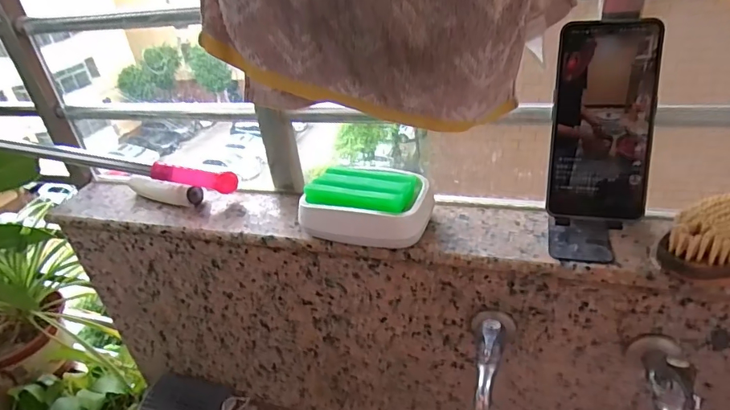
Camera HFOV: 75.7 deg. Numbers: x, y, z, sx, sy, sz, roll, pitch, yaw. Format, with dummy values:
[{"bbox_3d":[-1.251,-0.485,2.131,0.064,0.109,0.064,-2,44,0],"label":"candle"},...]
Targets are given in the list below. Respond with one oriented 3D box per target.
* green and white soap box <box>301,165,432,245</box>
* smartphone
[{"bbox_3d":[0.001,0.000,0.492,0.131,0.056,0.077,5,33,19],"label":"green and white soap box"},{"bbox_3d":[0.199,-0.070,0.394,0.077,0.161,0.007,5,7,19],"label":"smartphone"}]

